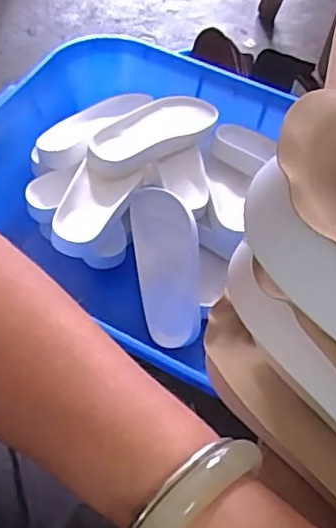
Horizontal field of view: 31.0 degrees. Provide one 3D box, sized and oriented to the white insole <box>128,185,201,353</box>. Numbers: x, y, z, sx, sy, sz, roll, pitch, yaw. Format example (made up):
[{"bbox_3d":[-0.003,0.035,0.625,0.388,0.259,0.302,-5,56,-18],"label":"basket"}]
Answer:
[{"bbox_3d":[-0.001,0.007,0.898,0.096,0.009,0.231,-4,95,21],"label":"white insole"}]

